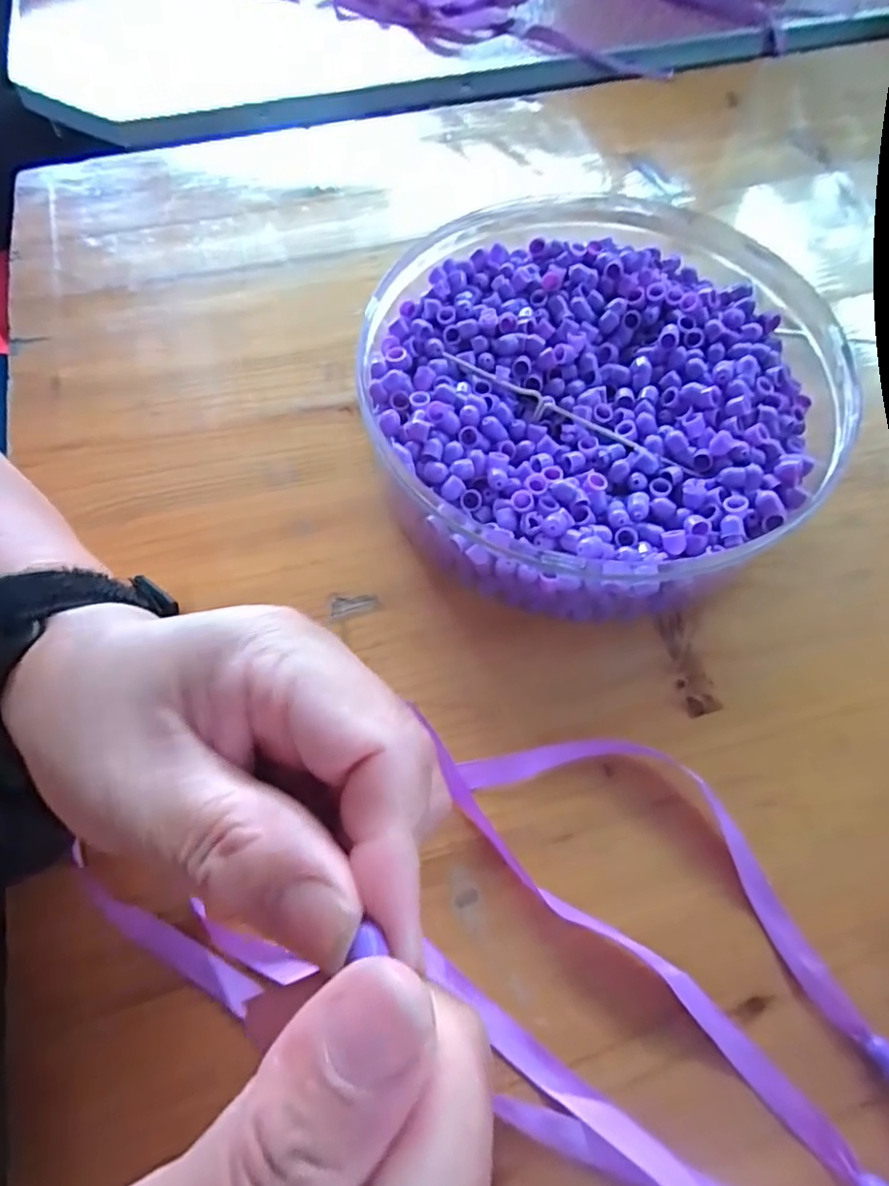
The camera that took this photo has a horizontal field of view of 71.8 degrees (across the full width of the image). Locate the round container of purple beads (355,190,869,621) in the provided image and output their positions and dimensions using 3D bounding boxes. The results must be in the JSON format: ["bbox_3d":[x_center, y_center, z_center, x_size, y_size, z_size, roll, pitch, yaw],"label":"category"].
[{"bbox_3d":[0.071,-0.089,0.282,0.217,0.046,0.198,-37,70,-17],"label":"round container of purple beads"}]

